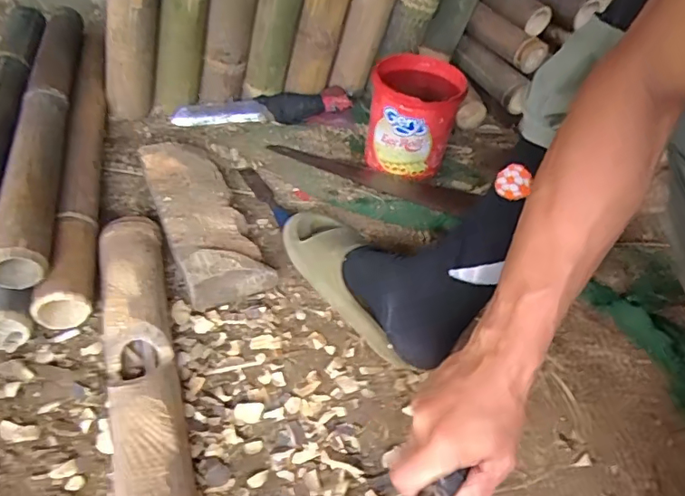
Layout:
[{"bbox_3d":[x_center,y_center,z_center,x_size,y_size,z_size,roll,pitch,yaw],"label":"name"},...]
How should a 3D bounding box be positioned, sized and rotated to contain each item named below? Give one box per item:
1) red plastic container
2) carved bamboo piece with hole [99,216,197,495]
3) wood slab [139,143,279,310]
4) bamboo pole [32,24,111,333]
[{"bbox_3d":[0.113,-0.211,0.852,0.139,0.142,0.128,10,44,3],"label":"red plastic container"},{"bbox_3d":[-0.209,0.118,0.551,0.074,0.064,0.393,-10,46,-17],"label":"carved bamboo piece with hole"},{"bbox_3d":[-0.191,-0.045,0.719,0.106,0.065,0.283,-16,48,-23],"label":"wood slab"},{"bbox_3d":[-0.387,-0.152,0.785,0.060,0.072,0.625,-7,45,-15],"label":"bamboo pole"}]

